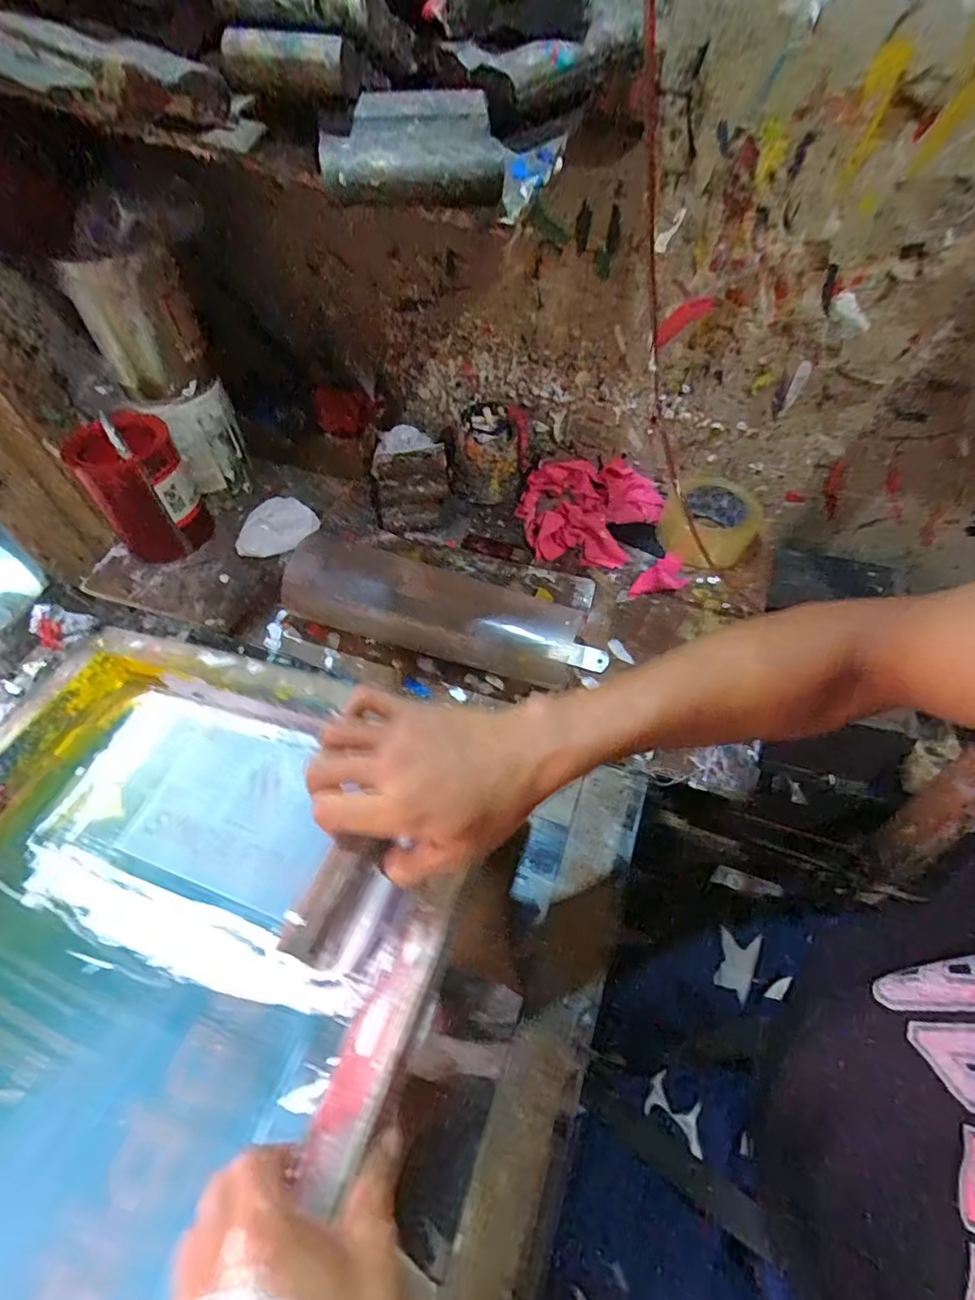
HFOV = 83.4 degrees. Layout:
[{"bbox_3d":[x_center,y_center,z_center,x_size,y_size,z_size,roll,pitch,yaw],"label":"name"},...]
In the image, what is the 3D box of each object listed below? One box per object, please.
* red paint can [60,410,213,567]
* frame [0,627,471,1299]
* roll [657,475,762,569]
[{"bbox_3d":[-0.404,-0.188,0.649,0.108,0.141,0.118,-34,60,-21],"label":"red paint can"},{"bbox_3d":[-0.274,0.240,0.345,0.439,0.060,0.534,14,54,18],"label":"frame"},{"bbox_3d":[0.281,-0.162,0.695,0.117,0.056,0.125,21,57,16],"label":"roll"}]

